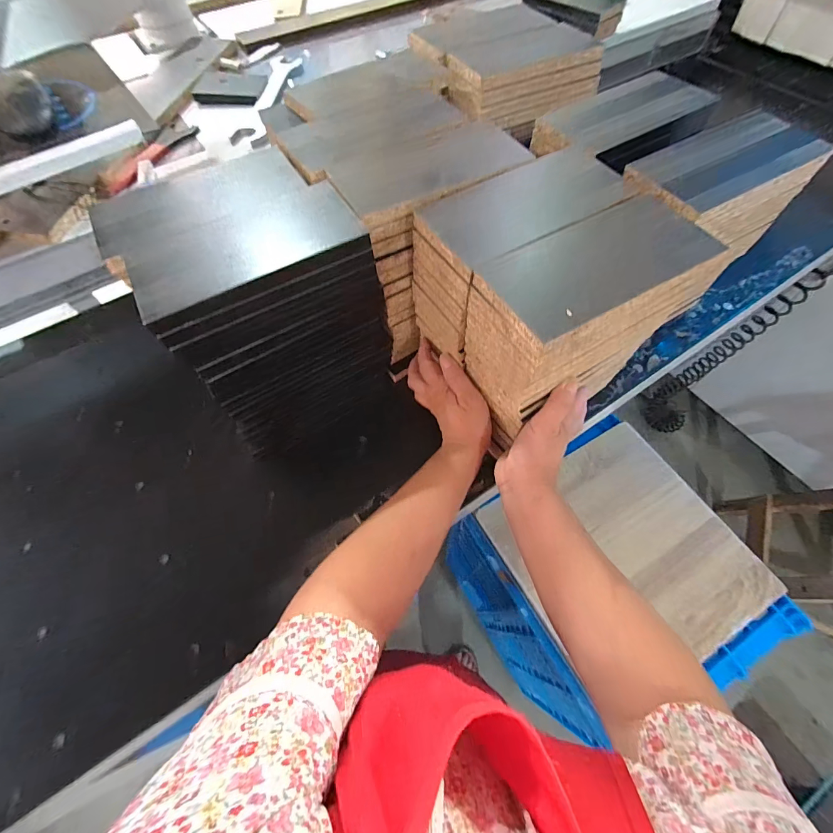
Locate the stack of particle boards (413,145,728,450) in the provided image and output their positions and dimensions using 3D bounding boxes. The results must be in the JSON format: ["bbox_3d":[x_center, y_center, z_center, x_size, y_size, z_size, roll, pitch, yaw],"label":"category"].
[{"bbox_3d":[0.121,-0.112,0.389,0.183,0.158,0.178,-27,64,-12],"label":"stack of particle boards"}]

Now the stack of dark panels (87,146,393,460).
[{"bbox_3d":[-0.171,-0.124,0.437,0.195,0.224,0.207,-34,66,-15],"label":"stack of dark panels"}]

